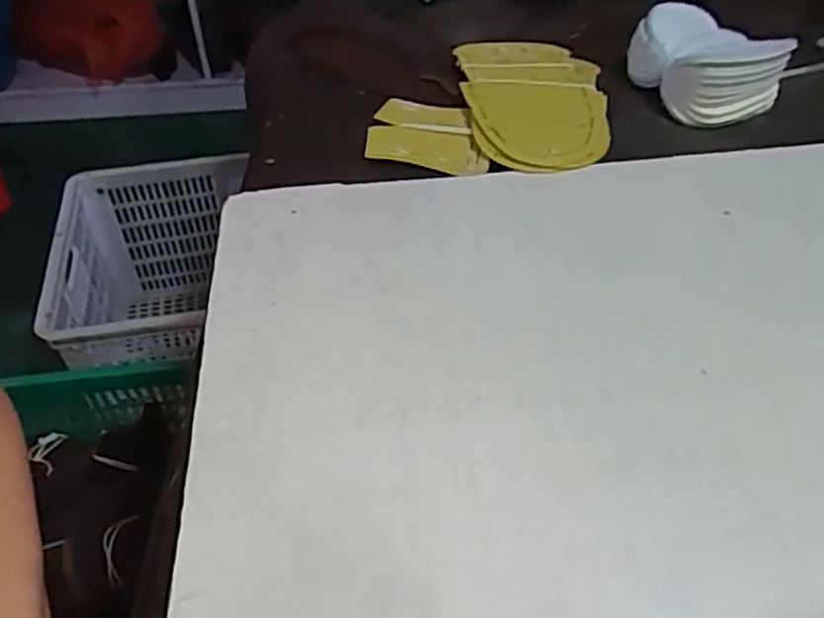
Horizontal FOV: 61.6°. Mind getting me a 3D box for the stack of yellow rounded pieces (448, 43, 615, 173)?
[{"bbox_3d":[0.087,-0.153,0.506,0.107,0.014,0.172,4,44,5],"label":"stack of yellow rounded pieces"}]

